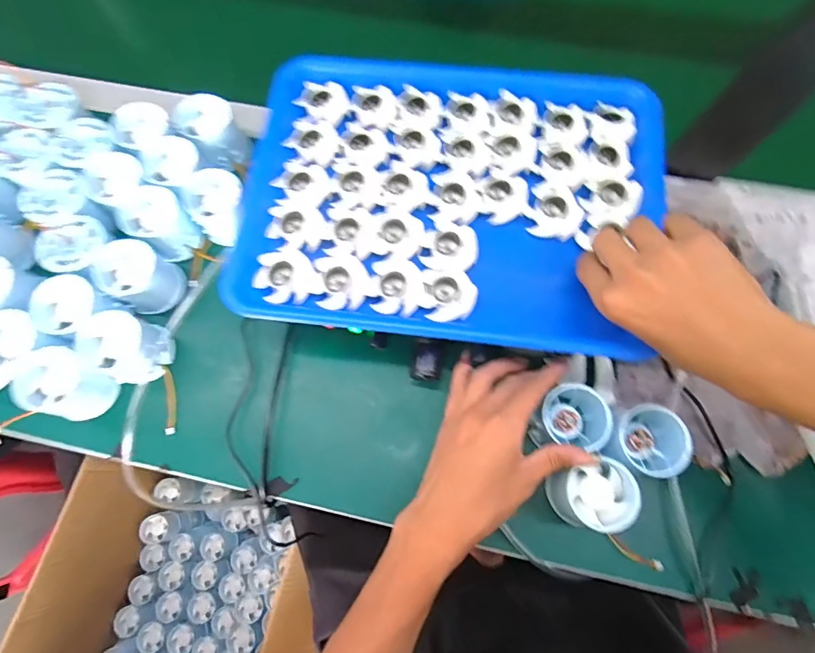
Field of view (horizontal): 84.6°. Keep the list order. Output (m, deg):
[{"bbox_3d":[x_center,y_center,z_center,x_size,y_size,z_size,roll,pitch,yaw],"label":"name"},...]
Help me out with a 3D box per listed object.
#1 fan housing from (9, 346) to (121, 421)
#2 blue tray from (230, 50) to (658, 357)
[{"bbox_3d":[-0.292,0.050,0.383,0.058,0.050,0.049,23,74,9],"label":"fan housing"},{"bbox_3d":[0.036,-0.113,0.377,0.329,0.029,0.252,6,72,3],"label":"blue tray"}]

